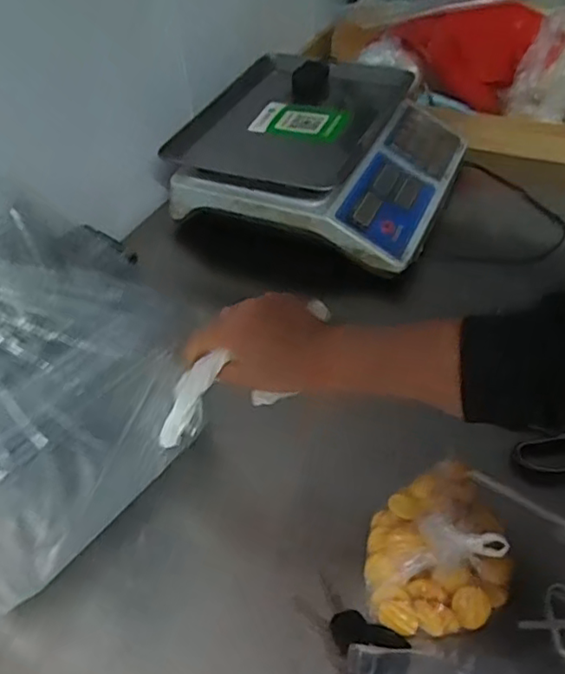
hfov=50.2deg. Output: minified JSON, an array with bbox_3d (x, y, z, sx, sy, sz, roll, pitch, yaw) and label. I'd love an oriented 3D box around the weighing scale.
[{"bbox_3d":[0.053,-0.259,0.811,0.337,0.111,0.329,17,48,19],"label":"weighing scale"}]

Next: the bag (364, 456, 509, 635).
[{"bbox_3d":[0.120,0.161,0.468,0.108,0.046,0.136,3,45,7],"label":"bag"}]

